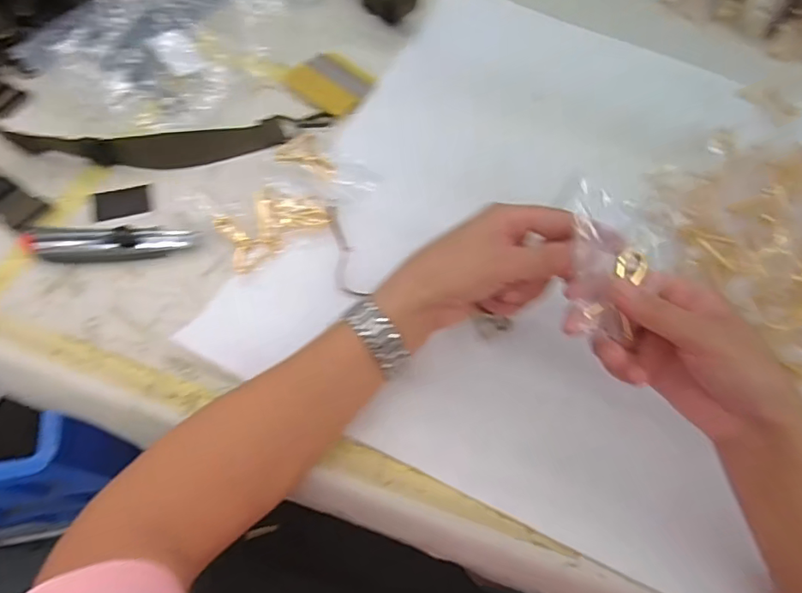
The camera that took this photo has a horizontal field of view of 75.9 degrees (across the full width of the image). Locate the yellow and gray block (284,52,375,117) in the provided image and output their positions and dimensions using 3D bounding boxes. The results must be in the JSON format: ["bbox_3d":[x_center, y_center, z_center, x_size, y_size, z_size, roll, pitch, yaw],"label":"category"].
[{"bbox_3d":[-0.082,-0.249,0.598,0.085,0.018,0.067,34,67,12],"label":"yellow and gray block"}]

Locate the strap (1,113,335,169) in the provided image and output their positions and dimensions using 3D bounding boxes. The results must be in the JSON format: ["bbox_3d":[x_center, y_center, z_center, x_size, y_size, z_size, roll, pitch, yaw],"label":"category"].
[{"bbox_3d":[-0.221,-0.159,0.523,0.299,0.026,0.041,-11,65,-9],"label":"strap"}]

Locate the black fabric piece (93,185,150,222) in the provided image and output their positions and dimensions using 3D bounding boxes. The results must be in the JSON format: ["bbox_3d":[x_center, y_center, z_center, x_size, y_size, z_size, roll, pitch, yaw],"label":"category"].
[{"bbox_3d":[-0.272,-0.092,0.502,0.049,0.006,0.038,-13,66,-10],"label":"black fabric piece"}]

